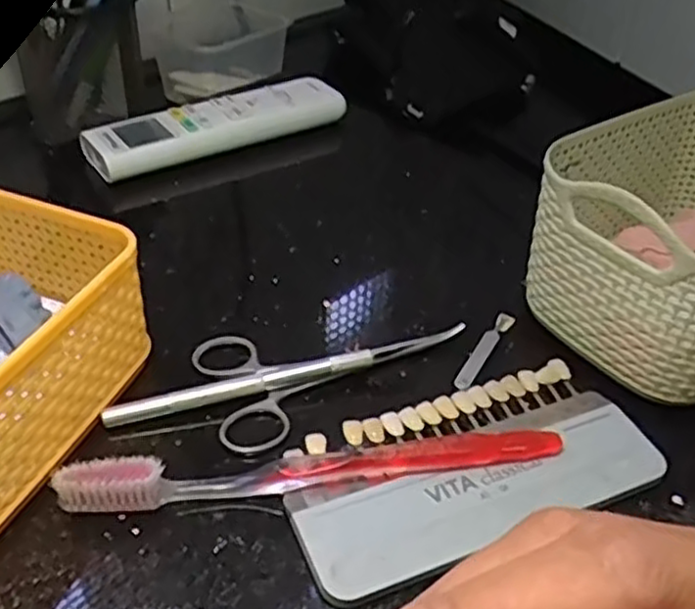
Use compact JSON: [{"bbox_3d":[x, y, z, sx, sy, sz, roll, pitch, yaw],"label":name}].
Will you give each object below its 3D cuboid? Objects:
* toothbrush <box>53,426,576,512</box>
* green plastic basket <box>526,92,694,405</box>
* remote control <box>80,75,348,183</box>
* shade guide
[{"bbox_3d":[-0.010,0.063,0.274,0.186,0.020,0.013,-2,41,-11],"label":"toothbrush"},{"bbox_3d":[0.168,-0.031,0.348,0.168,0.096,0.113,-22,48,-30],"label":"green plastic basket"},{"bbox_3d":[-0.083,-0.120,0.479,0.175,0.022,0.044,-22,48,-31],"label":"remote control"},{"bbox_3d":[0.048,0.064,0.285,0.145,0.014,0.067,-12,43,-22],"label":"shade guide"}]

